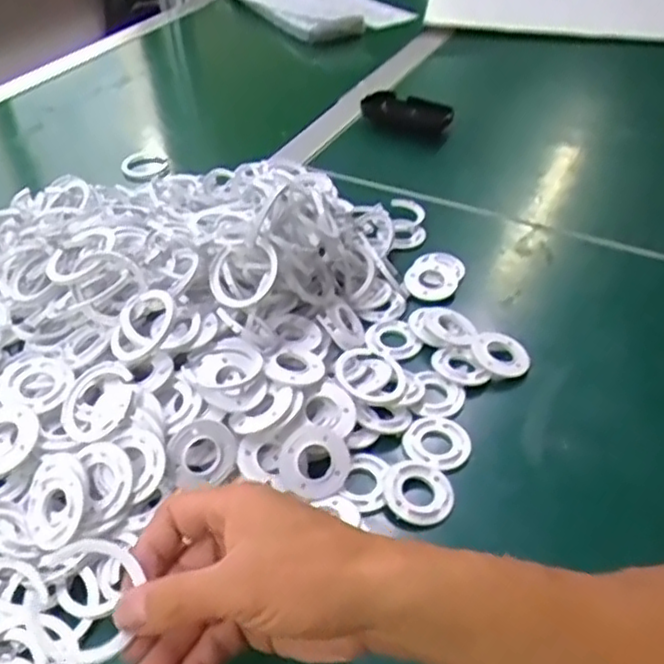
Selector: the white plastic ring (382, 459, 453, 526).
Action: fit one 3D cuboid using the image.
[{"bbox_3d":[0.054,0.100,0.433,0.042,0.007,0.044,3,42,-2],"label":"white plastic ring"}]

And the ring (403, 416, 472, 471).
[{"bbox_3d":[0.071,0.073,0.462,0.043,0.004,0.042,3,42,-2],"label":"ring"}]

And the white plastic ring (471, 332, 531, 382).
[{"bbox_3d":[0.128,0.017,0.518,0.041,0.010,0.039,4,51,-4],"label":"white plastic ring"}]

